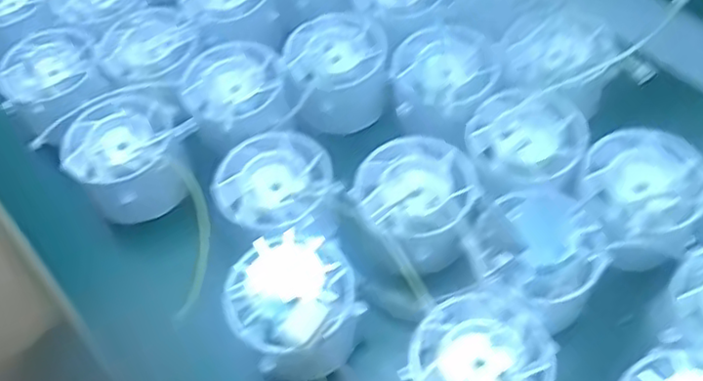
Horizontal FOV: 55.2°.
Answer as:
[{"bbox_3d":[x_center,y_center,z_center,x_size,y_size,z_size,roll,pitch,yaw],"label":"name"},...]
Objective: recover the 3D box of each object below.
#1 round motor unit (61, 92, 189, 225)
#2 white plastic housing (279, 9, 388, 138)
[{"bbox_3d":[-0.106,-0.015,0.314,0.048,0.032,0.049,-26,59,-14],"label":"round motor unit"},{"bbox_3d":[-0.008,-0.058,0.332,0.048,0.032,0.053,-13,57,-6],"label":"white plastic housing"}]

